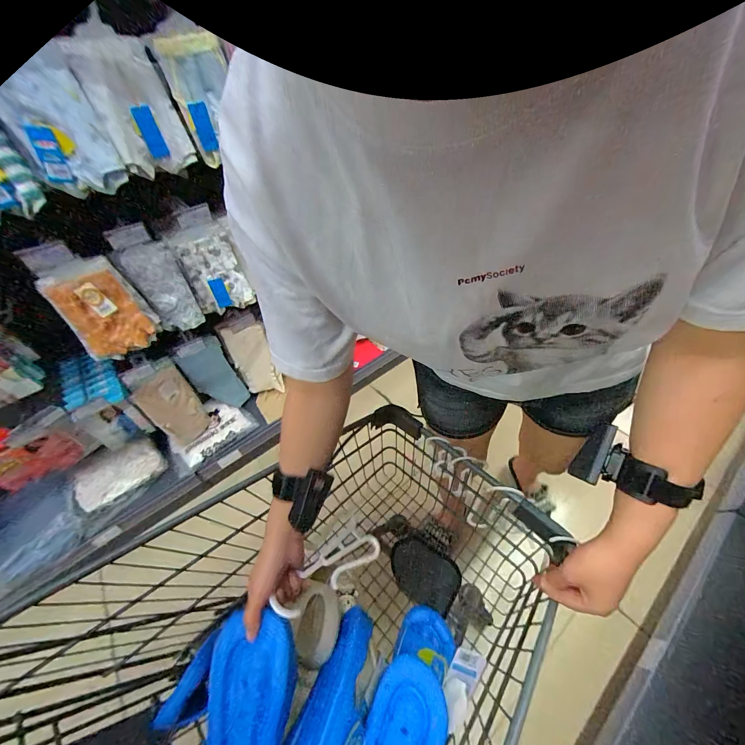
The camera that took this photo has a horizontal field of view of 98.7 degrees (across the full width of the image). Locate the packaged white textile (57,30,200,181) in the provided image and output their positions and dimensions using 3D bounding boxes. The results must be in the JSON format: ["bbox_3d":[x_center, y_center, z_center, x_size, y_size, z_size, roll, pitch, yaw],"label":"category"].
[{"bbox_3d":[-0.499,-0.556,0.678,0.033,0.223,0.156,29,55,34],"label":"packaged white textile"}]

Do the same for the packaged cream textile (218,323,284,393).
[{"bbox_3d":[-0.462,-0.038,1.250,0.145,0.339,0.048,-17,48,-10],"label":"packaged cream textile"}]

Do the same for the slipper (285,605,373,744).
[{"bbox_3d":[-0.057,0.446,0.427,0.076,0.069,0.217,17,51,21],"label":"slipper"}]

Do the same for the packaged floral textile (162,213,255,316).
[{"bbox_3d":[-0.466,-0.302,0.945,0.157,0.253,0.058,-20,38,-13],"label":"packaged floral textile"}]

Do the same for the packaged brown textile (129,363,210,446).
[{"bbox_3d":[-0.665,0.127,1.090,0.074,0.351,0.150,34,59,31],"label":"packaged brown textile"}]

